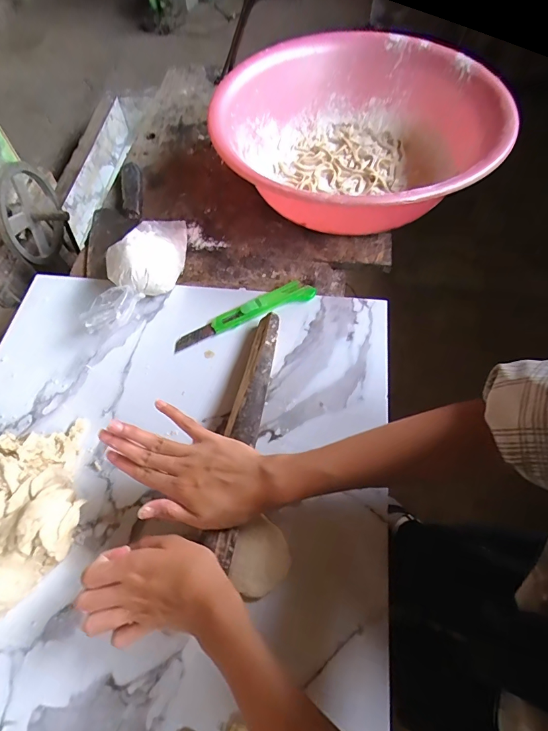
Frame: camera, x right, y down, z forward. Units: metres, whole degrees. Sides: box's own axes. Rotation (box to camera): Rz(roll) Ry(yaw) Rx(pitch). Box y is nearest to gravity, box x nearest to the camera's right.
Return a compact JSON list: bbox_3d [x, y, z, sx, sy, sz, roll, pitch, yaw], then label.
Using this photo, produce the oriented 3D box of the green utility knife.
[{"bbox_3d":[-0.039,-0.070,0.508,0.192,0.009,0.034,-21,61,-11],"label":"green utility knife"}]

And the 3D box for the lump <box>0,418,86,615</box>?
[{"bbox_3d":[-0.251,0.138,0.374,0.133,0.071,0.157,-25,64,-10],"label":"lump"}]

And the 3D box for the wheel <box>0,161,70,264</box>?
[{"bbox_3d":[-0.502,-0.327,0.848,0.090,0.194,0.227,3,27,-2],"label":"wheel"}]

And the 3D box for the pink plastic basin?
[{"bbox_3d":[0.101,-0.333,0.597,0.363,0.150,0.403,-24,62,-12],"label":"pink plastic basin"}]

